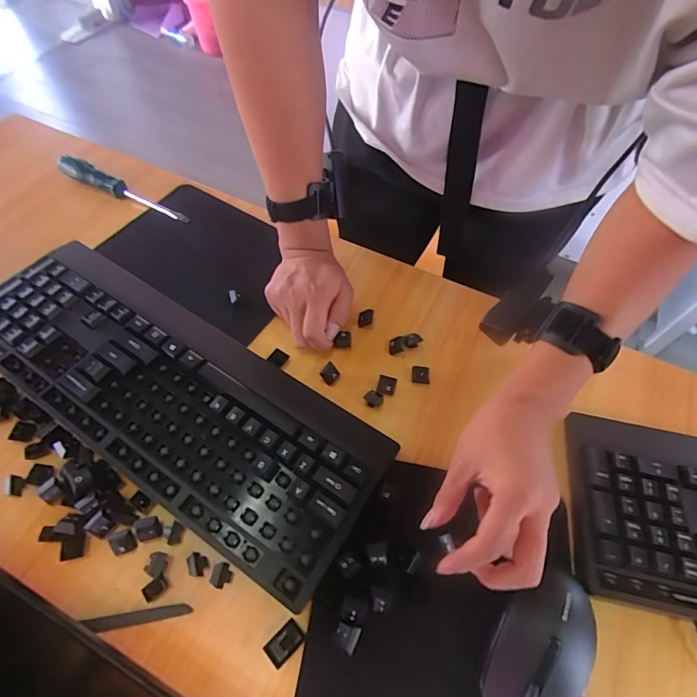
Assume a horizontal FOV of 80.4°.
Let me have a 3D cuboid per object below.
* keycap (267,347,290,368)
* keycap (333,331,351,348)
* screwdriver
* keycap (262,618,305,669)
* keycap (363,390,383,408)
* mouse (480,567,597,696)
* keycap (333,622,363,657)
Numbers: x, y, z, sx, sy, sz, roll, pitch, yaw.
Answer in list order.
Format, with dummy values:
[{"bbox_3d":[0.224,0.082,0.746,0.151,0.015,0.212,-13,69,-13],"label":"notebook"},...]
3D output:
[{"bbox_3d":[-0.072,0.010,0.424,0.016,0.008,0.018,27,61,14],"label":"keycap"},{"bbox_3d":[-0.006,-0.009,0.431,0.017,0.013,0.014,-3,58,-4],"label":"keycap"},{"bbox_3d":[-0.299,-0.210,0.540,0.202,0.030,0.024,25,60,13],"label":"screwdriver"},{"bbox_3d":[-0.046,0.213,0.298,0.029,0.010,0.017,-38,67,-23],"label":"keycap"},{"bbox_3d":[0.024,0.049,0.402,0.017,0.010,0.014,25,60,13],"label":"keycap"},{"bbox_3d":[0.134,0.211,0.289,0.060,0.035,0.103,30,62,15],"label":"mouse"},{"bbox_3d":[-0.002,0.208,0.298,0.018,0.012,0.017,20,59,10],"label":"keycap"}]

